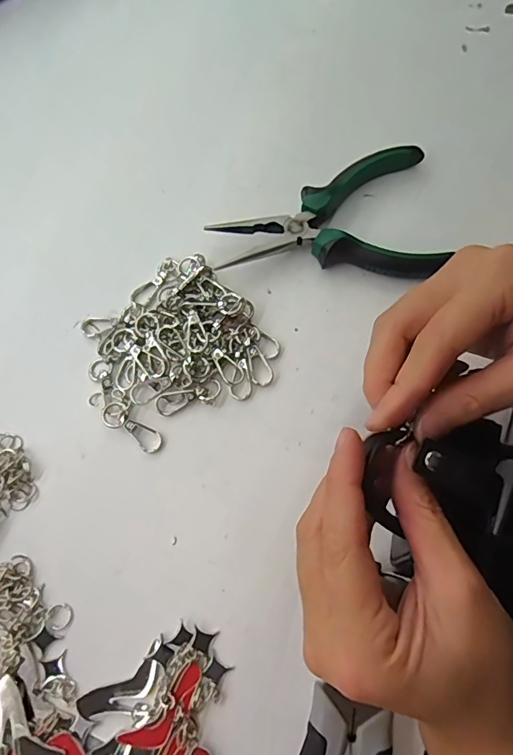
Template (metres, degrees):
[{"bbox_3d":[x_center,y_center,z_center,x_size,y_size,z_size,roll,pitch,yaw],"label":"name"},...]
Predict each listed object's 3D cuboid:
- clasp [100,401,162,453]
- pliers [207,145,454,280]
[{"bbox_3d":[-0.074,0.029,0.283,0.041,0.004,0.015,34,76,12],"label":"clasp"},{"bbox_3d":[0.045,-0.099,0.314,0.144,0.022,0.092,-10,71,-1],"label":"pliers"}]

